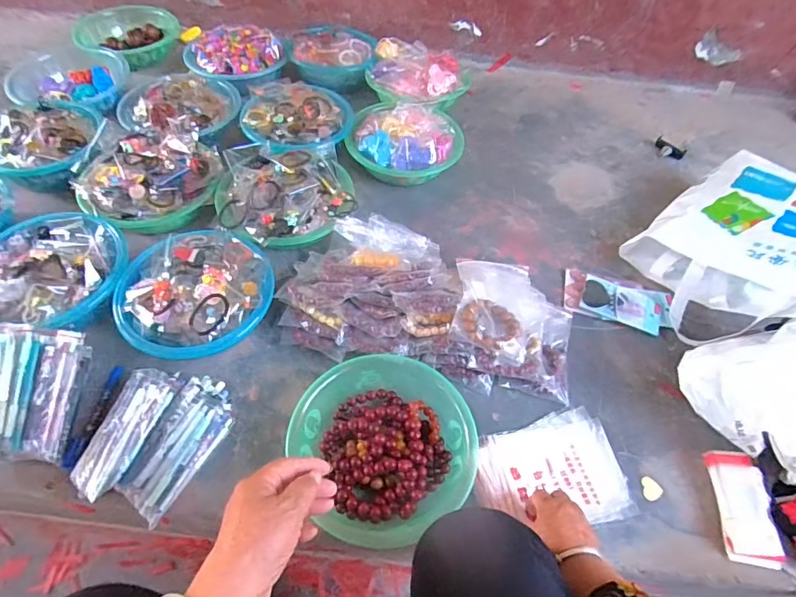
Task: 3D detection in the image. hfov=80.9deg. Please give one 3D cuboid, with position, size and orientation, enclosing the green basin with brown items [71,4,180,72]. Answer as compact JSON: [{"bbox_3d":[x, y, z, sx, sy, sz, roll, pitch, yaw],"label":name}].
[{"bbox_3d":[-0.672,-0.647,1.156,0.216,0.059,0.194,-8,55,-10],"label":"green basin with brown items"}]

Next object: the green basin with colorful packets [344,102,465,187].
[{"bbox_3d":[0.014,-0.314,0.959,0.231,0.097,0.199,4,54,-1],"label":"green basin with colorful packets"}]

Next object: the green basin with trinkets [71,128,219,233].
[{"bbox_3d":[-0.440,-0.210,0.840,0.229,0.103,0.199,-22,58,-18],"label":"green basin with trinkets"}]

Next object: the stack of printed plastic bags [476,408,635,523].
[{"bbox_3d":[0.206,0.240,0.643,0.203,0.023,0.148,-10,57,-11],"label":"stack of printed plastic bags"}]

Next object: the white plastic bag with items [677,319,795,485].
[{"bbox_3d":[0.566,0.122,0.659,0.204,0.166,0.204,-14,56,-13],"label":"white plastic bag with items"}]

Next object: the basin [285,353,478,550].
[{"bbox_3d":[-0.021,0.196,0.622,0.233,0.066,0.234,2,54,-3],"label":"basin"}]

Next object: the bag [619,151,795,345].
[{"bbox_3d":[0.602,-0.095,0.821,0.375,0.149,0.275,-31,62,-24],"label":"bag"}]

